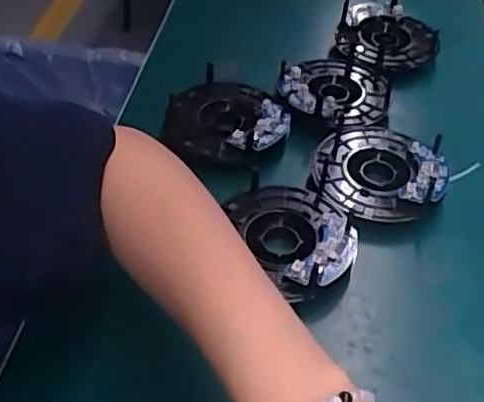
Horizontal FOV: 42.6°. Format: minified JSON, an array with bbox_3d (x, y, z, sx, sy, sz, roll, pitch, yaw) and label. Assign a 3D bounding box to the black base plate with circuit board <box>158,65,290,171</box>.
[{"bbox_3d":[-0.017,-0.068,0.523,0.101,0.021,0.099,0,47,0],"label":"black base plate with circuit board"}]

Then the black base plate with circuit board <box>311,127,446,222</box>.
[{"bbox_3d":[0.108,-0.023,0.494,0.099,0.028,0.098,0,47,0],"label":"black base plate with circuit board"}]

